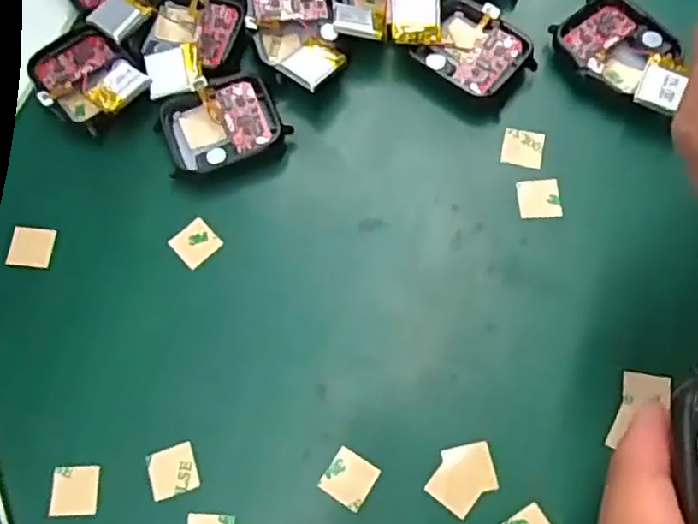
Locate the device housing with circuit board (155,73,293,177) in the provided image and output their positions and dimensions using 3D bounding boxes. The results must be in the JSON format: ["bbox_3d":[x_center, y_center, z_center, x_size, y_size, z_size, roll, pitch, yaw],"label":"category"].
[{"bbox_3d":[-0.050,-0.053,0.269,0.044,0.010,0.035,-23,69,-10],"label":"device housing with circuit board"}]

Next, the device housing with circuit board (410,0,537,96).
[{"bbox_3d":[0.050,-0.083,0.274,0.043,0.015,0.035,31,70,12],"label":"device housing with circuit board"}]

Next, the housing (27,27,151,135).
[{"bbox_3d":[-0.105,-0.074,0.272,0.036,0.012,0.049,-37,72,-14],"label":"housing"}]

